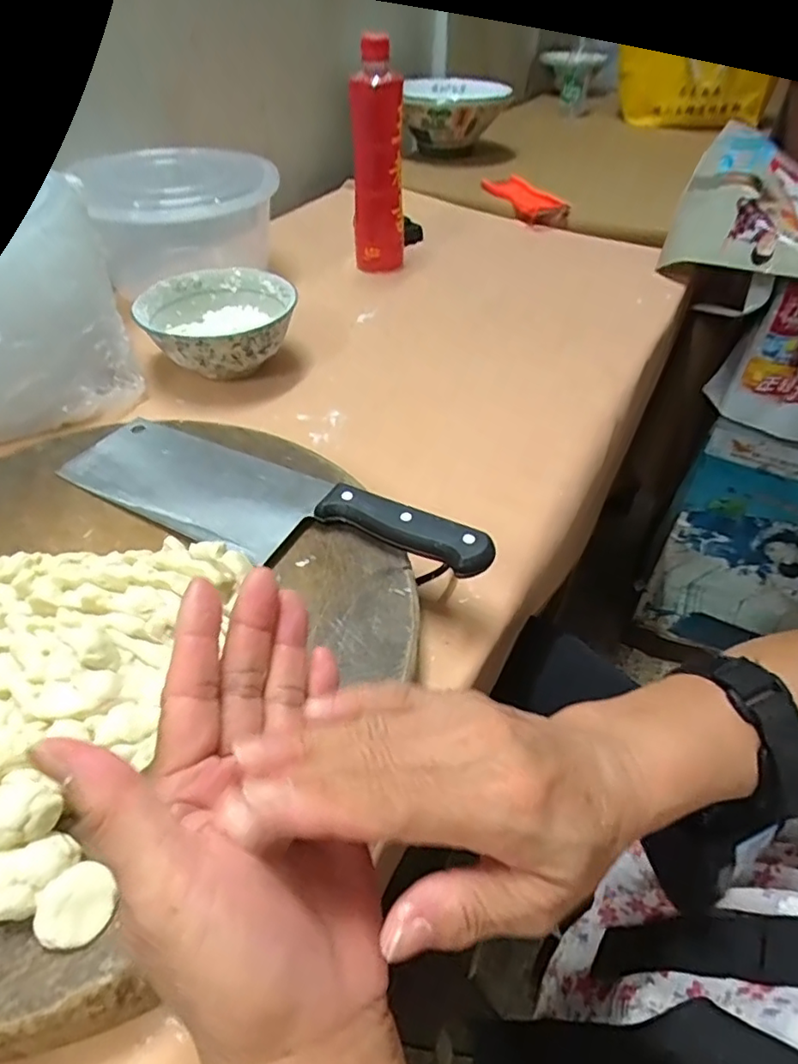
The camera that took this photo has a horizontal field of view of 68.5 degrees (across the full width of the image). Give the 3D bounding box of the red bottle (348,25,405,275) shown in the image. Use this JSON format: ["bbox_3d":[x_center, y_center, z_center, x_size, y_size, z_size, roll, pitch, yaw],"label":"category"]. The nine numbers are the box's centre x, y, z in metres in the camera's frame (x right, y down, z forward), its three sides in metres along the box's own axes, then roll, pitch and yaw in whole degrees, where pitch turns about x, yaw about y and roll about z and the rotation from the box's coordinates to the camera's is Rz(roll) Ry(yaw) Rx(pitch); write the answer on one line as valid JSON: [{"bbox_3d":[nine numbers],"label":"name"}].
[{"bbox_3d":[-0.023,-0.429,0.690,0.060,0.216,0.064,-4,45,-4],"label":"red bottle"}]

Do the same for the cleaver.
[{"bbox_3d":[-0.088,-0.020,0.373,0.291,0.017,0.078,21,48,19],"label":"cleaver"}]

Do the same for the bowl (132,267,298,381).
[{"bbox_3d":[-0.170,-0.197,0.569,0.137,0.059,0.139,0,45,0],"label":"bowl"}]

